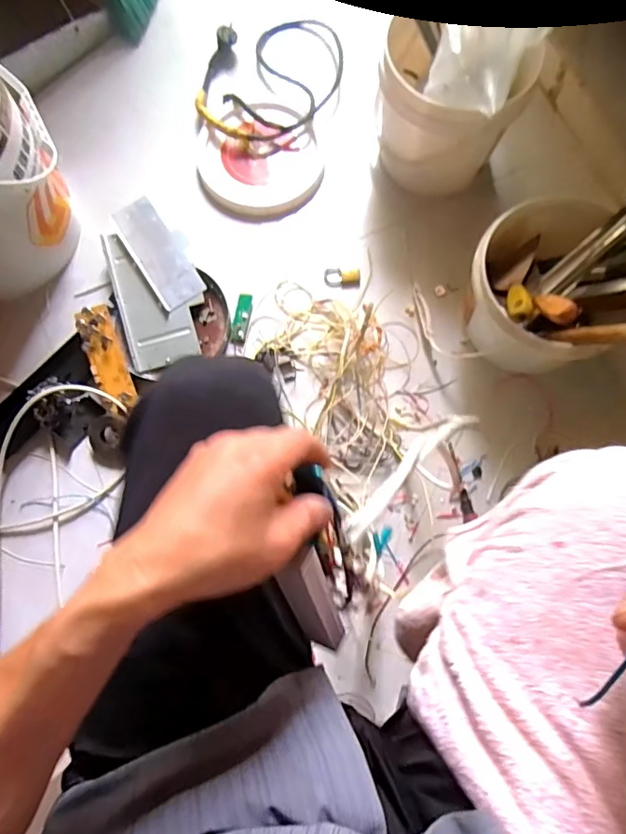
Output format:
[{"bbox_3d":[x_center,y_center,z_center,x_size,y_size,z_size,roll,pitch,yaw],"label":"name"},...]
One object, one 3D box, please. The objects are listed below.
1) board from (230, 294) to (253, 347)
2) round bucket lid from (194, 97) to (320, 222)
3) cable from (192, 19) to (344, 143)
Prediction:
[{"bbox_3d":[-0.115,-0.160,0.851,0.025,0.005,0.085,10,77,3],"label":"board"},{"bbox_3d":[-0.094,-0.453,0.922,0.209,0.034,0.203,0,77,1],"label":"round bucket lid"},{"bbox_3d":[-0.077,-0.619,0.946,0.264,0.046,0.280,-3,77,0],"label":"cable"}]

